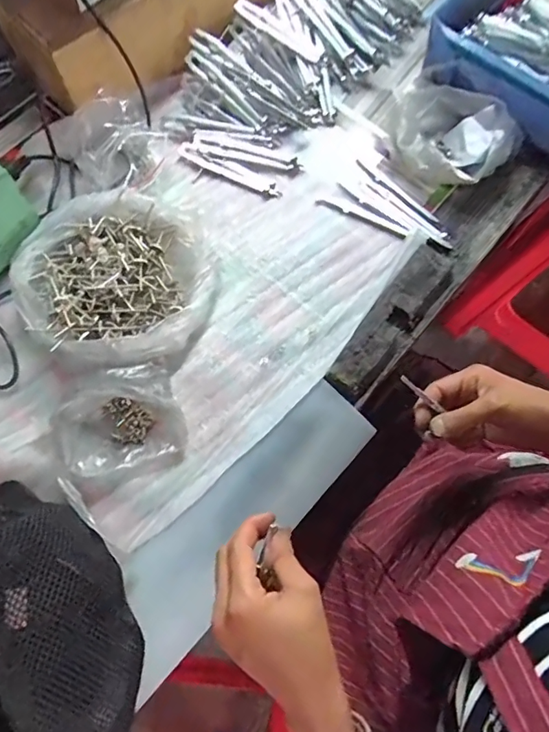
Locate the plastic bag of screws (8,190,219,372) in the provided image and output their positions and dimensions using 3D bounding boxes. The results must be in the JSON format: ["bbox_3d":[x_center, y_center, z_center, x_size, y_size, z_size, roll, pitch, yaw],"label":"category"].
[{"bbox_3d":[-0.153,-0.089,0.481,0.183,0.043,0.184,18,72,5],"label":"plastic bag of screws"}]

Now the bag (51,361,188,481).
[{"bbox_3d":[-0.142,0.050,0.439,0.109,0.038,0.103,-22,73,-7],"label":"bag"}]

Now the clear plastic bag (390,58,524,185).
[{"bbox_3d":[0.189,-0.265,0.542,0.107,0.095,0.149,-39,76,-12],"label":"clear plastic bag"}]

